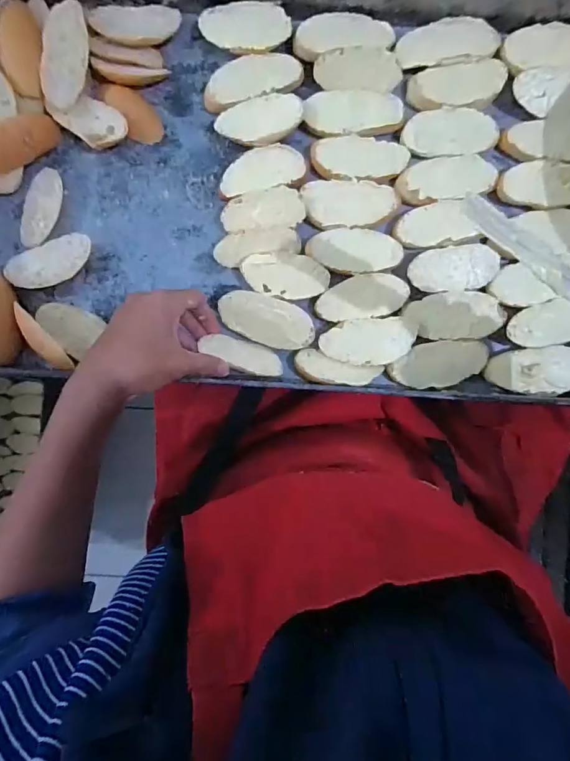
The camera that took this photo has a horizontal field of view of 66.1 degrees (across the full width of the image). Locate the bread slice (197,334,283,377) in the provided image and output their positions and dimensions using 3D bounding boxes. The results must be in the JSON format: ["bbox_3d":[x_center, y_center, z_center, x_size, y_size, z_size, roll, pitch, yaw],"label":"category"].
[{"bbox_3d":[-0.039,-0.021,0.415,0.074,0.010,0.033,21,54,2],"label":"bread slice"}]

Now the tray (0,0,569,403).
[{"bbox_3d":[0.000,-0.175,0.402,0.601,0.056,0.357,2,91,0],"label":"tray"}]

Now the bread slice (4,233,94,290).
[{"bbox_3d":[-0.224,-0.114,0.423,0.083,0.017,0.039,-28,91,0],"label":"bread slice"}]

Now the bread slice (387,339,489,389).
[{"bbox_3d":[0.147,-0.015,0.416,0.092,0.006,0.042,-5,91,0],"label":"bread slice"}]

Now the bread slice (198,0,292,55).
[{"bbox_3d":[-0.037,-0.327,0.407,0.082,0.013,0.039,2,91,0],"label":"bread slice"}]

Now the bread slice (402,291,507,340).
[{"bbox_3d":[0.161,-0.061,0.414,0.091,0.008,0.044,-2,91,0],"label":"bread slice"}]

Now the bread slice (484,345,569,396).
[{"bbox_3d":[0.239,-0.009,0.410,0.090,0.012,0.045,0,91,0],"label":"bread slice"}]

